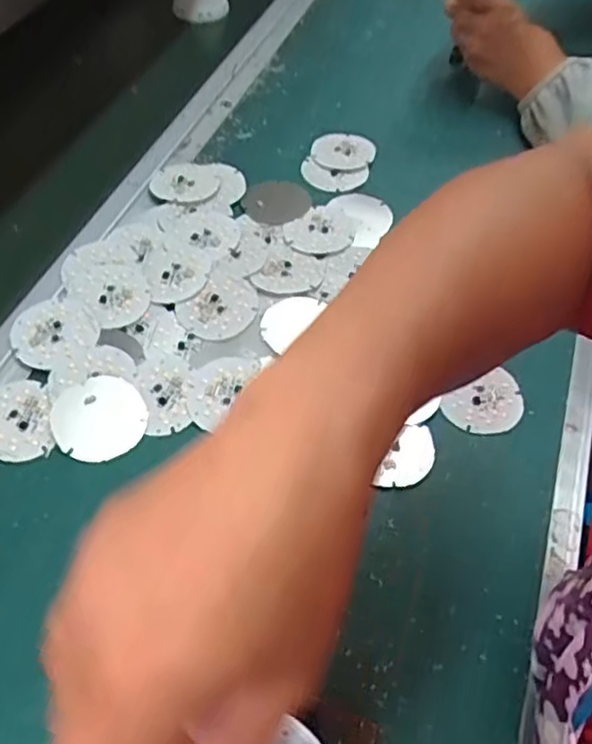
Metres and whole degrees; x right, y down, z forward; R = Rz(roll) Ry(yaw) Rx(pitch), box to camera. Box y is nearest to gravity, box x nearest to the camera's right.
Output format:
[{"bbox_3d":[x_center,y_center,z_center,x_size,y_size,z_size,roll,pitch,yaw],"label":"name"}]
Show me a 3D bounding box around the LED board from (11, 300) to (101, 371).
[{"bbox_3d":[-0.175,-0.028,0.482,0.061,0.004,0.055,28,57,16],"label":"LED board"}]

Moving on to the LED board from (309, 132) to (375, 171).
[{"bbox_3d":[0.045,-0.211,0.640,0.059,0.008,0.049,7,53,1],"label":"LED board"}]

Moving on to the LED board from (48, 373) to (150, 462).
[{"bbox_3d":[-0.131,0.029,0.445,0.060,0.004,0.060,-20,57,-17],"label":"LED board"}]

